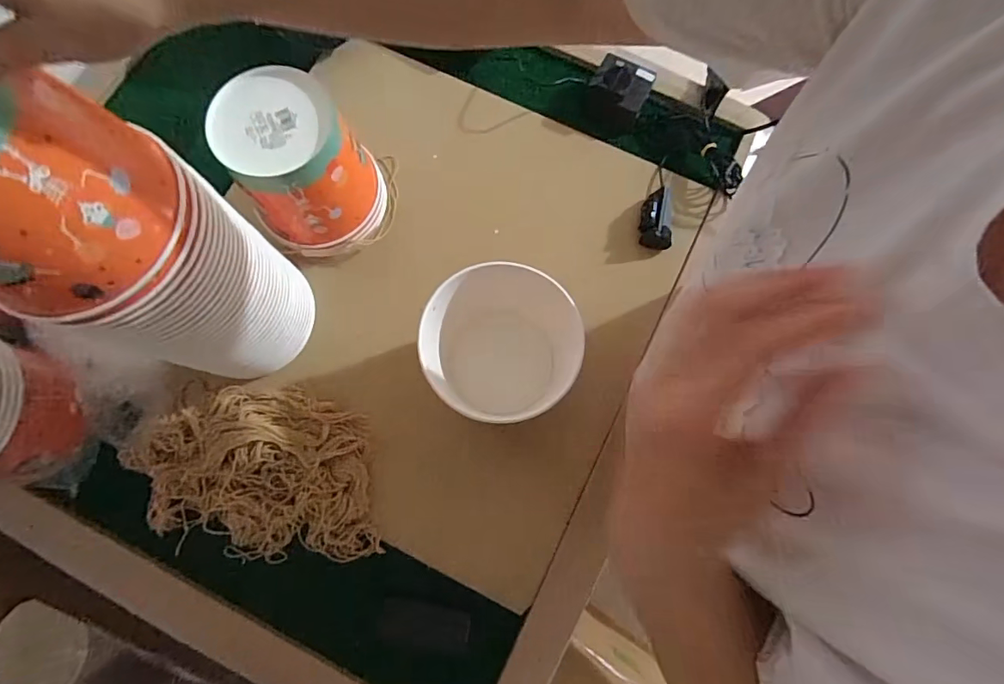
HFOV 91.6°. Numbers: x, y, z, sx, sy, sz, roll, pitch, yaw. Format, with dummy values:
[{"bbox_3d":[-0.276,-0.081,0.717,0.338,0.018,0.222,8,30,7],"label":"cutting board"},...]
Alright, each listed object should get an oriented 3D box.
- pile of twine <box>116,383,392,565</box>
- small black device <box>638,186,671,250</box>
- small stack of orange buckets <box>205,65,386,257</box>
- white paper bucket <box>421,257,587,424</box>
[{"bbox_3d":[-0.288,0.151,0.564,0.284,0.045,0.196,0,77,0],"label":"pile of twine"},{"bbox_3d":[0.203,-0.165,0.641,0.041,0.031,0.079,4,77,1],"label":"small black device"},{"bbox_3d":[-0.235,-0.204,0.574,0.143,0.155,0.141,-35,79,-7],"label":"small stack of orange buckets"},{"bbox_3d":[0.002,0.001,0.563,0.161,0.150,0.174,0,77,0],"label":"white paper bucket"}]

